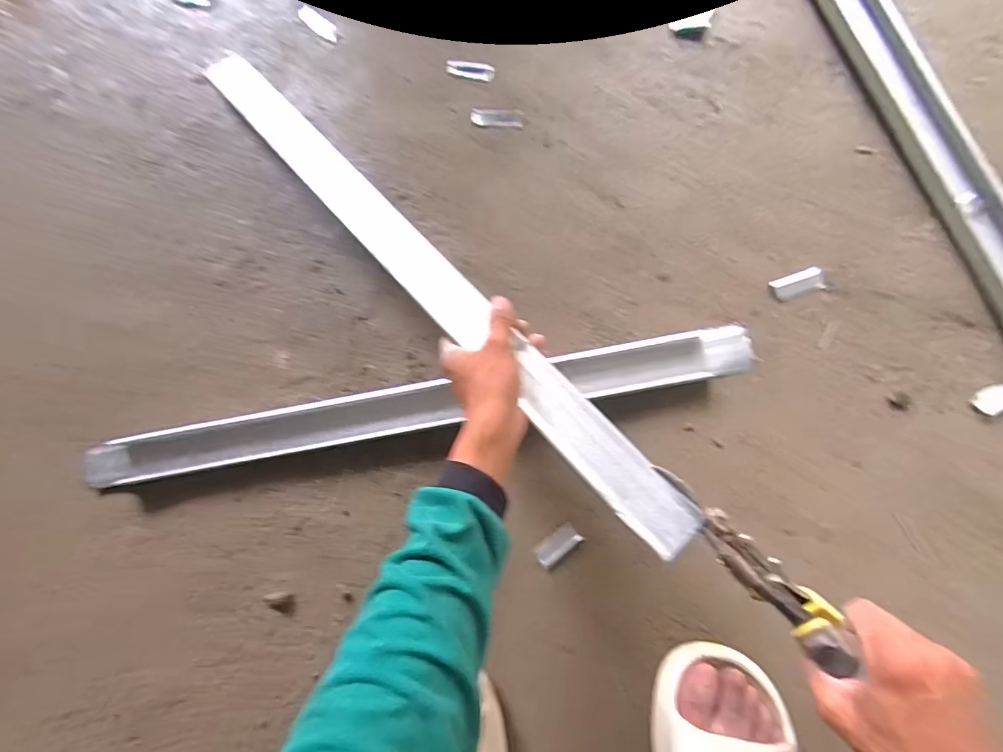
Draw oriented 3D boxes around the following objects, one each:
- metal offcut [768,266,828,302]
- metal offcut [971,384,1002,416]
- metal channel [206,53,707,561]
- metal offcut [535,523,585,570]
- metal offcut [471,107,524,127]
[{"bbox_3d":[0.316,-0.097,0.489,0.054,0.006,0.024,-19,81,1],"label":"metal offcut"},{"bbox_3d":[0.484,0.022,0.452,0.041,0.009,0.023,-31,81,-1],"label":"metal offcut"},{"bbox_3d":[-0.085,-0.109,0.442,0.056,0.024,0.669,-43,74,-3],"label":"metal channel"},{"bbox_3d":[0.058,0.175,0.474,0.048,0.020,0.025,-37,81,-2],"label":"metal offcut"},{"bbox_3d":[-0.005,-0.307,0.545,0.060,0.004,0.026,3,82,4],"label":"metal offcut"}]

